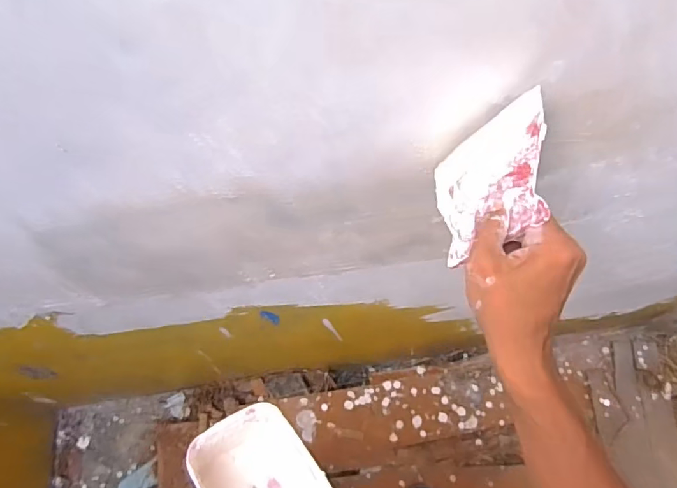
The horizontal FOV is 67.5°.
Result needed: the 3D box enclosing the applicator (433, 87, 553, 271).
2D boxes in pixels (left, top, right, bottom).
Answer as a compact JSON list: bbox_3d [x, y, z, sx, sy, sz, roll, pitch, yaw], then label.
[{"bbox_3d":[0.115,-0.047,0.400,0.005,0.123,0.102,11,67,-22],"label":"applicator"}]

